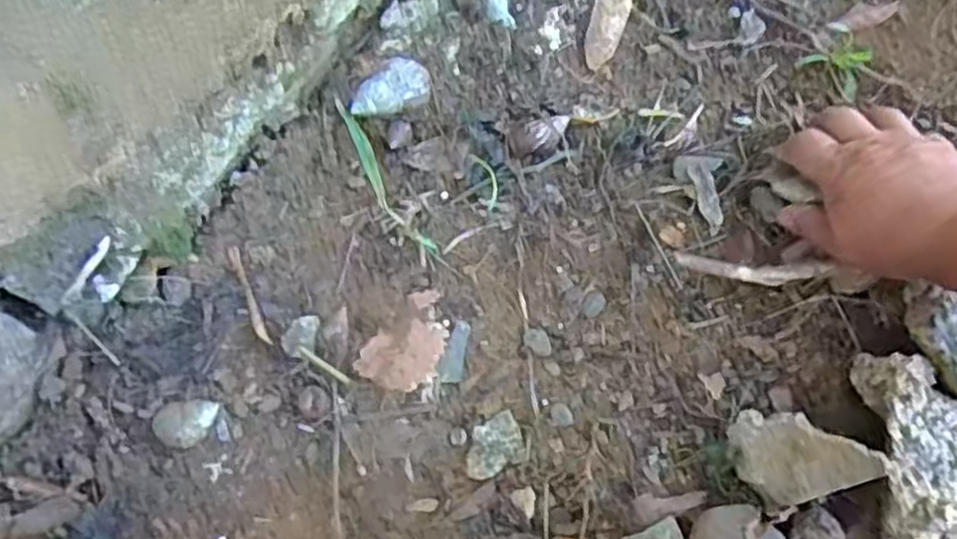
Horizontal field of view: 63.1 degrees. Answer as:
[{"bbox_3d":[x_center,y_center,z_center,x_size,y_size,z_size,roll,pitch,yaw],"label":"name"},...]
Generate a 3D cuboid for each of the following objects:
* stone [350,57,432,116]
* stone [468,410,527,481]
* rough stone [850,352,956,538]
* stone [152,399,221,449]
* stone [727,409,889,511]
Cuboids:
[{"bbox_3d":[-0.063,-0.128,0.560,0.060,0.024,0.031,-28,73,-11],"label":"stone"},{"bbox_3d":[0.010,0.115,0.507,0.041,0.011,0.033,-24,72,-9],"label":"stone"},{"bbox_3d":[0.262,0.103,0.454,0.082,0.051,0.111,-12,71,-5],"label":"rough stone"},{"bbox_3d":[-0.192,0.100,0.508,0.043,0.014,0.030,-3,70,-2],"label":"stone"},{"bbox_3d":[0.192,0.106,0.460,0.080,0.022,0.057,-32,61,34],"label":"stone"}]

